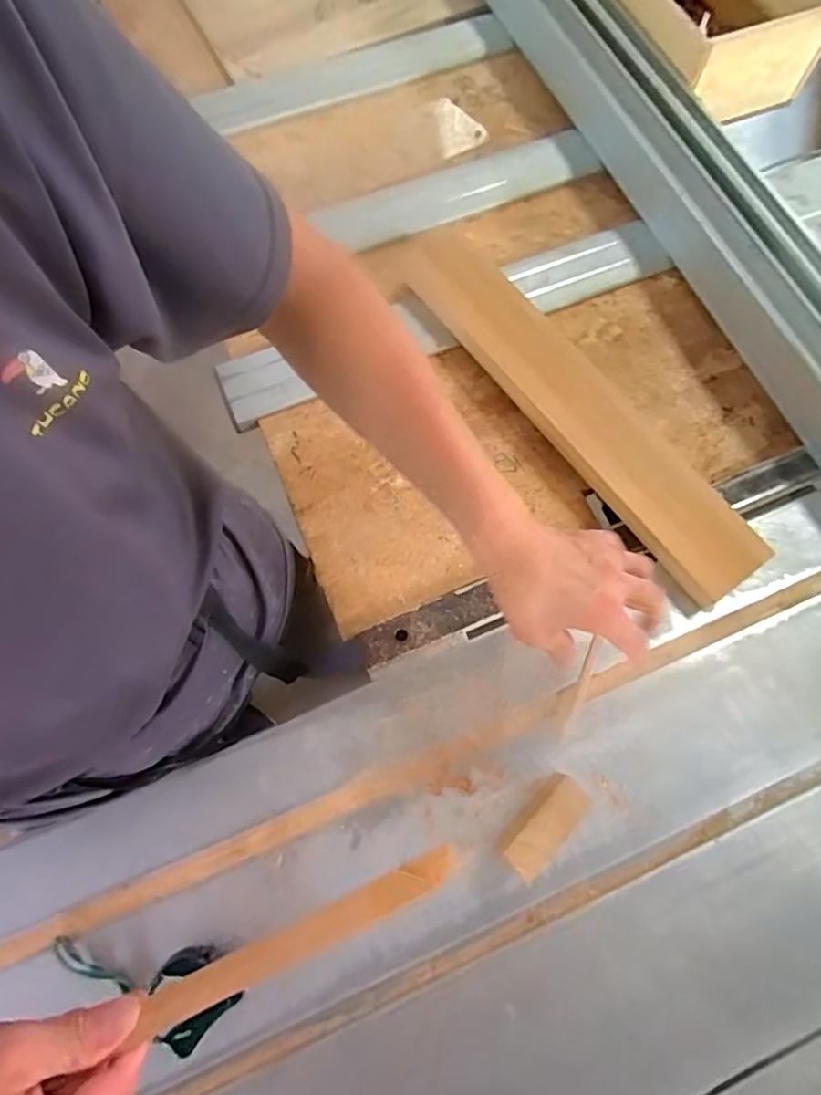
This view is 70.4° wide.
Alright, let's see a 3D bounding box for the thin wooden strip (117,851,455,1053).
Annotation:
[{"bbox_3d":[-0.059,0.219,0.326,0.184,0.010,0.019,-24,73,-6],"label":"thin wooden strip"}]

